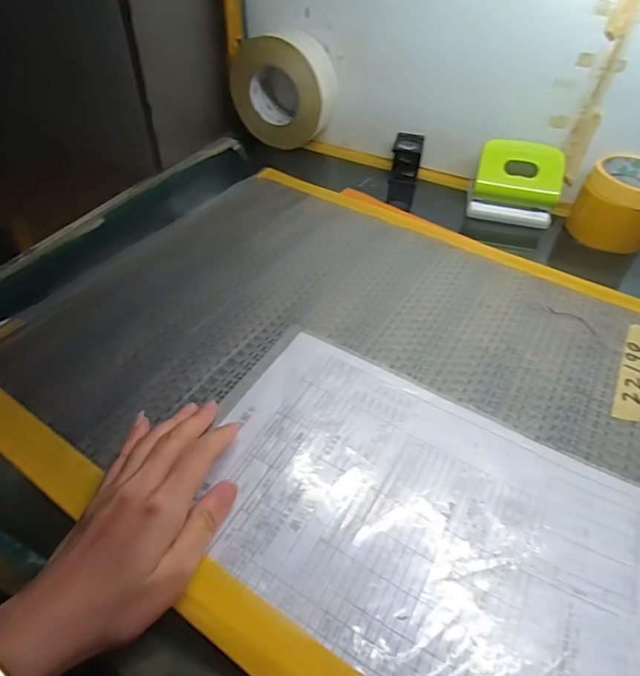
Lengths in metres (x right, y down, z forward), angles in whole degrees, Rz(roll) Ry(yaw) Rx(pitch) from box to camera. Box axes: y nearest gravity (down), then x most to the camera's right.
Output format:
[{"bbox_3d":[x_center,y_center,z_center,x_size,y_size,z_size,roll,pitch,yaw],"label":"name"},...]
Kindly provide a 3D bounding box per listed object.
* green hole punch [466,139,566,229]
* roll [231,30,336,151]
[{"bbox_3d":[0.240,-0.188,0.556,0.097,0.073,0.053,19,47,17],"label":"green hole punch"},{"bbox_3d":[-0.050,-0.342,0.646,0.138,0.137,0.064,19,47,17],"label":"roll"}]

